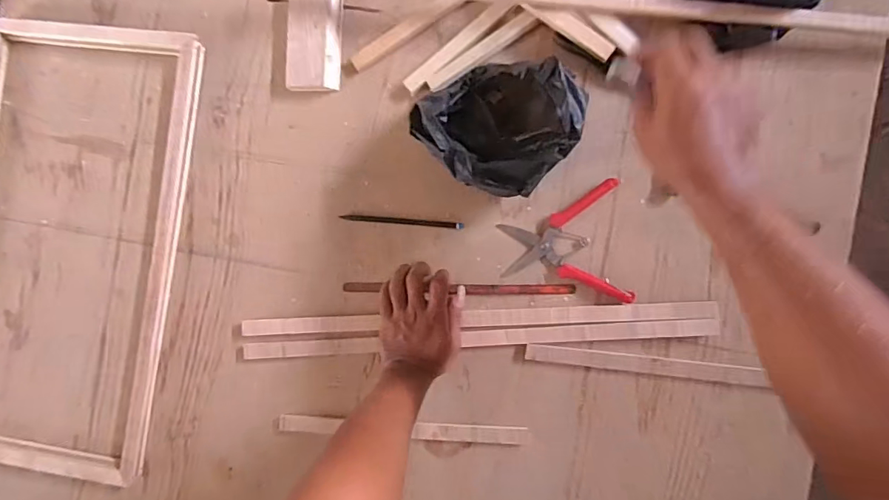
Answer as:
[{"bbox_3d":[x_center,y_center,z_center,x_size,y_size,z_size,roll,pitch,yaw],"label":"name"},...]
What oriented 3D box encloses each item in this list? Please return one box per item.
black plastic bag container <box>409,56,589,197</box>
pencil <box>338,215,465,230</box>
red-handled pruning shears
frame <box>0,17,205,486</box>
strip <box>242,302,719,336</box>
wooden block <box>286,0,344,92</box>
[{"bbox_3d":[0.061,-0.155,0.575,0.180,0.130,0.167,38,92,4],"label":"black plastic bag container"},{"bbox_3d":[-0.059,-0.040,0.662,0.171,0.010,0.009,5,90,5],"label":"pencil"},{"bbox_3d":[0.156,-0.006,0.623,0.154,0.021,0.153,-6,89,5],"label":"red-handled pruning shears"},{"bbox_3d":[-0.548,-0.006,0.678,0.341,0.027,0.636,9,90,5],"label":"frame"},{"bbox_3d":[0.032,0.093,0.629,0.612,0.017,0.023,-3,89,6],"label":"strip"},{"bbox_3d":[-0.180,-0.293,0.659,0.075,0.017,0.140,2,90,5],"label":"wooden block"}]

